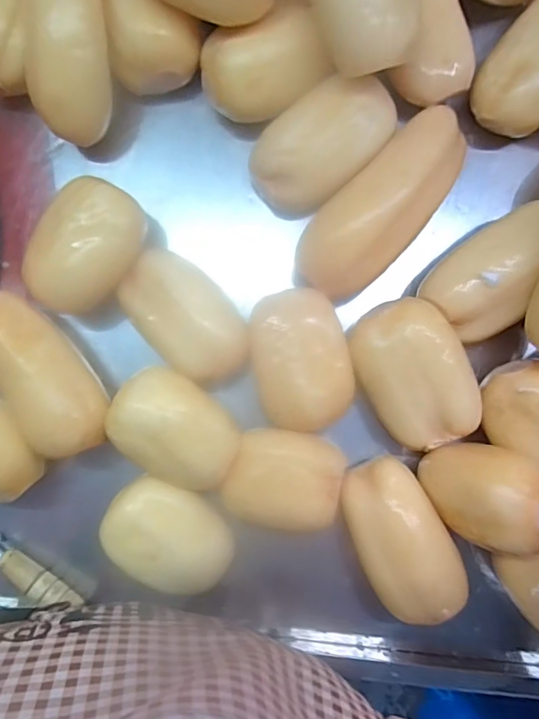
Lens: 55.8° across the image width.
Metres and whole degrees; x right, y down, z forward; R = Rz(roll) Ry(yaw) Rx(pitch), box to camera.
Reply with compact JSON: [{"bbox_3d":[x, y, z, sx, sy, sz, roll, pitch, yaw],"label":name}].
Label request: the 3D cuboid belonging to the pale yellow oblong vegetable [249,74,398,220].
[{"bbox_3d":[0.046,-0.184,0.444,0.130,0.060,0.079,-35,90,1],"label":"pale yellow oblong vegetable"}]

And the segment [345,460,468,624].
[{"bbox_3d":[0.110,0.156,0.443,0.076,0.068,0.140,-28,90,1],"label":"segment"}]

